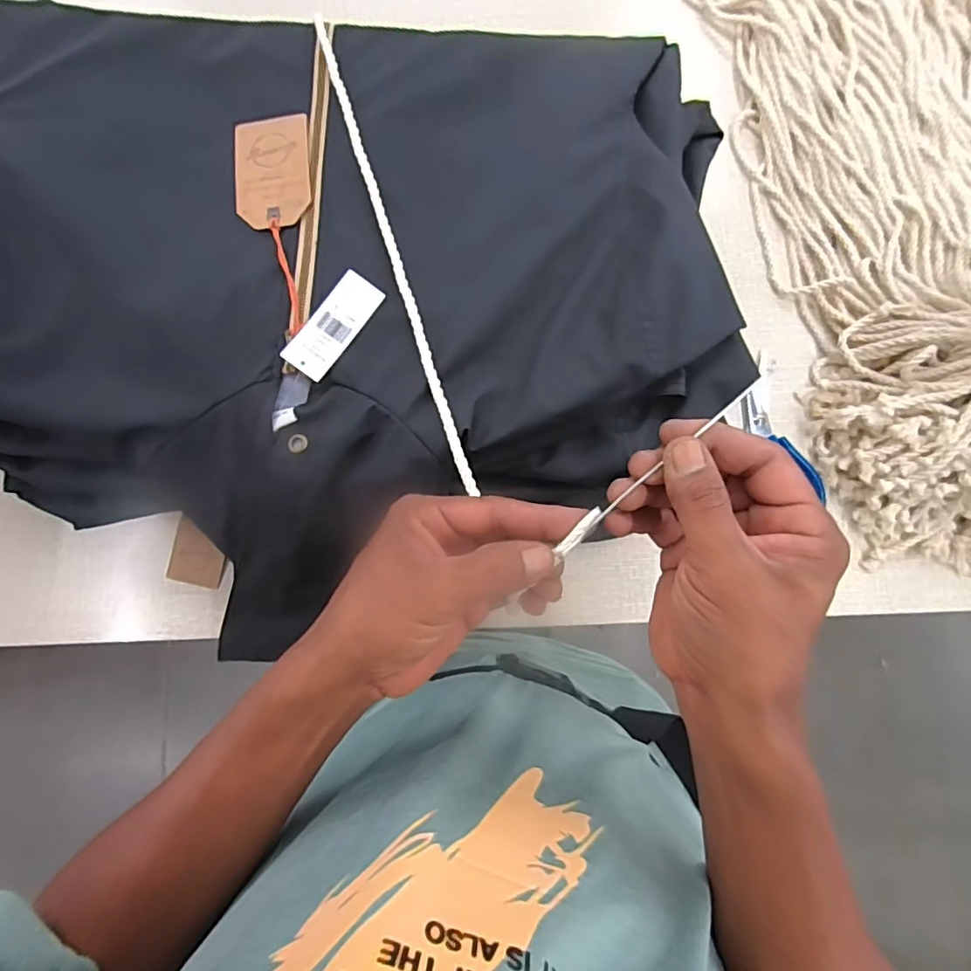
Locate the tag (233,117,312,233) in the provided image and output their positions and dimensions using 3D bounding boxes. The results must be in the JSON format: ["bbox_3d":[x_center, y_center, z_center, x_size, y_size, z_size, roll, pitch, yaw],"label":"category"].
[{"bbox_3d":[-0.165,-0.244,0.410,0.058,0.004,0.098,-8,78,1],"label":"tag"}]

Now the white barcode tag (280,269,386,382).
[{"bbox_3d":[-0.111,-0.117,0.384,0.033,0.004,0.082,36,81,-5],"label":"white barcode tag"}]

